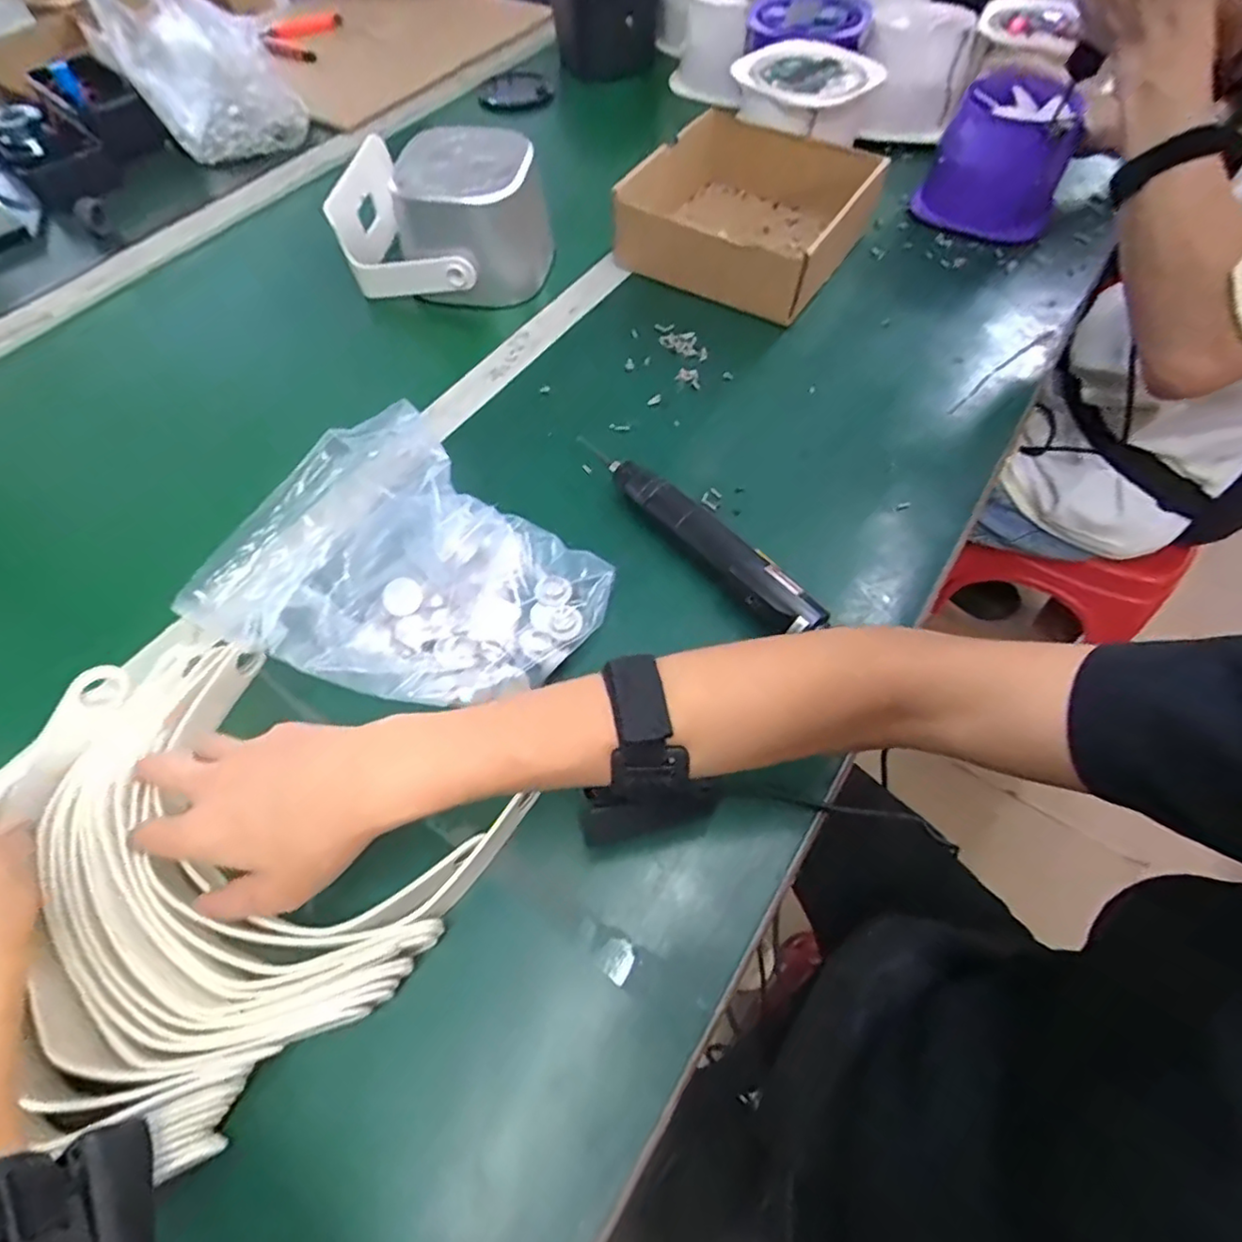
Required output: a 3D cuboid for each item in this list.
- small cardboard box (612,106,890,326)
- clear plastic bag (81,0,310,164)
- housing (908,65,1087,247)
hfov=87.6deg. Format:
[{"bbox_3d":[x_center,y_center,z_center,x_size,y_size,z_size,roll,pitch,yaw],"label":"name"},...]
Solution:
[{"bbox_3d":[0.132,-0.410,0.656,0.200,0.075,0.205,30,64,18],"label":"small cardboard box"},{"bbox_3d":[-0.493,-0.661,0.761,0.177,0.157,0.103,-9,59,-4],"label":"clear plastic bag"},{"bbox_3d":[0.402,-0.486,0.678,0.134,0.101,0.137,25,63,15],"label":"housing"}]

